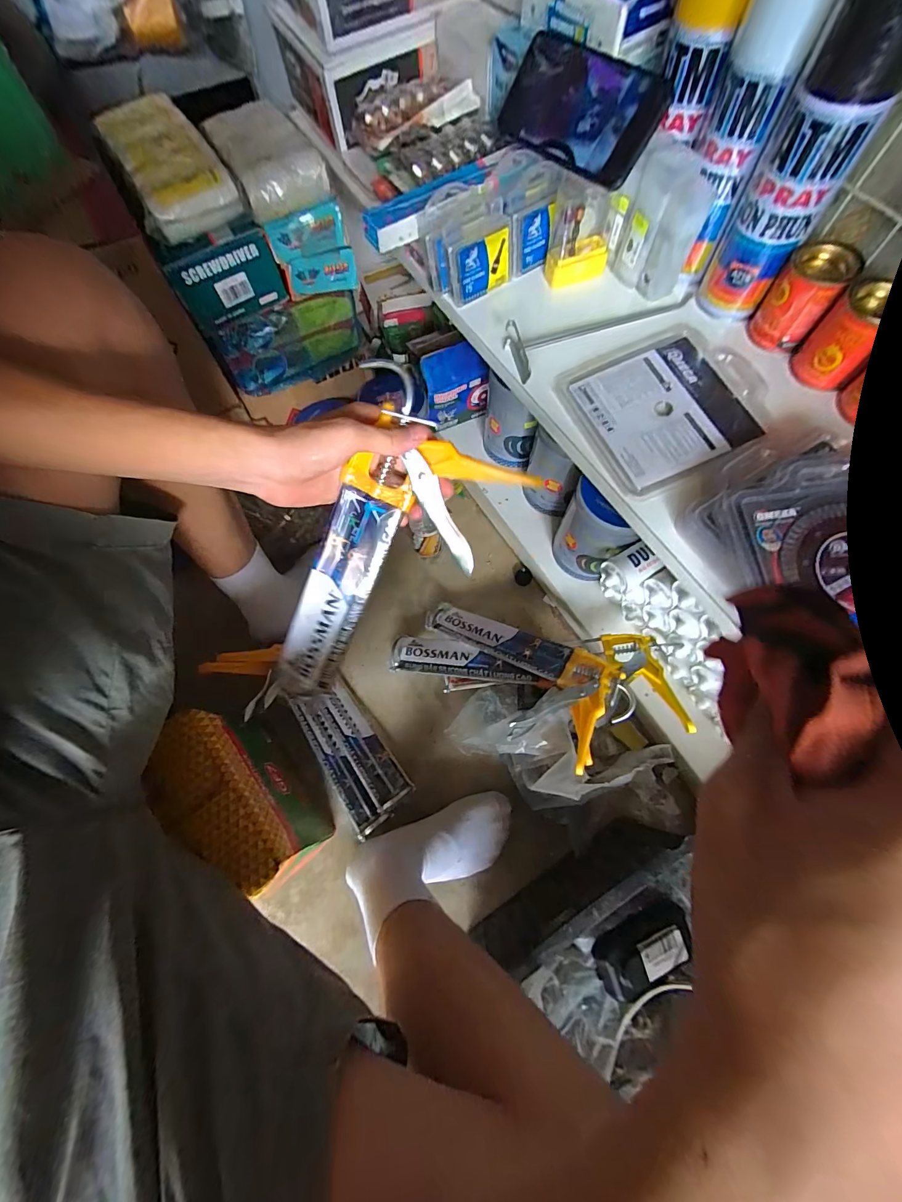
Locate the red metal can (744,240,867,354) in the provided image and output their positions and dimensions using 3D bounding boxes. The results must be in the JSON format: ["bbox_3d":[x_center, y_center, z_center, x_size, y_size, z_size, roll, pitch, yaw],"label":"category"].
[{"bbox_3d":[0.322,-0.280,0.375,0.053,0.068,0.048,39,75,14],"label":"red metal can"}]

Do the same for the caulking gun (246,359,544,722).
[{"bbox_3d":[-0.087,-0.014,0.391,0.123,0.073,0.349,45,114,15],"label":"caulking gun"}]

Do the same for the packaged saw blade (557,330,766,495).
[{"bbox_3d":[0.210,-0.192,0.387,0.167,0.011,0.152,-22,71,-7],"label":"packaged saw blade"}]

